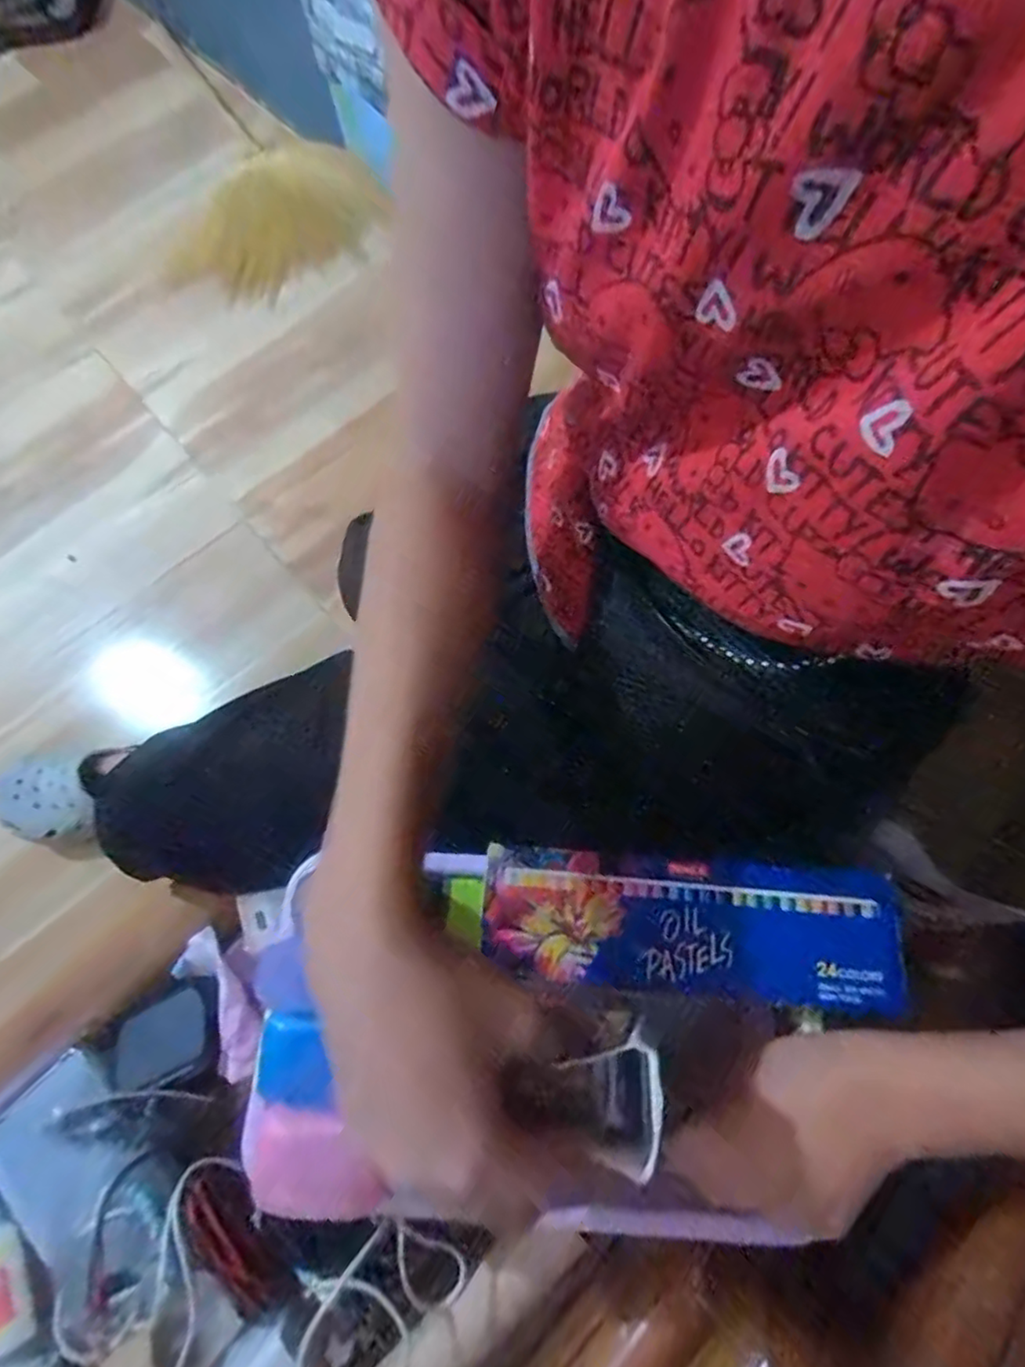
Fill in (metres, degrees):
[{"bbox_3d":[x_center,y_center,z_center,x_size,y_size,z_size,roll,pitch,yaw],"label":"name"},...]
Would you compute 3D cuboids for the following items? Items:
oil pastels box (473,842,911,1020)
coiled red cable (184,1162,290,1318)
[{"bbox_3d":[0.089,0.125,0.324,0.208,0.011,0.065,3,77,5],"label":"oil pastels box"},{"bbox_3d":[-0.161,0.322,0.357,0.028,0.017,0.084,-32,72,-8],"label":"coiled red cable"}]

